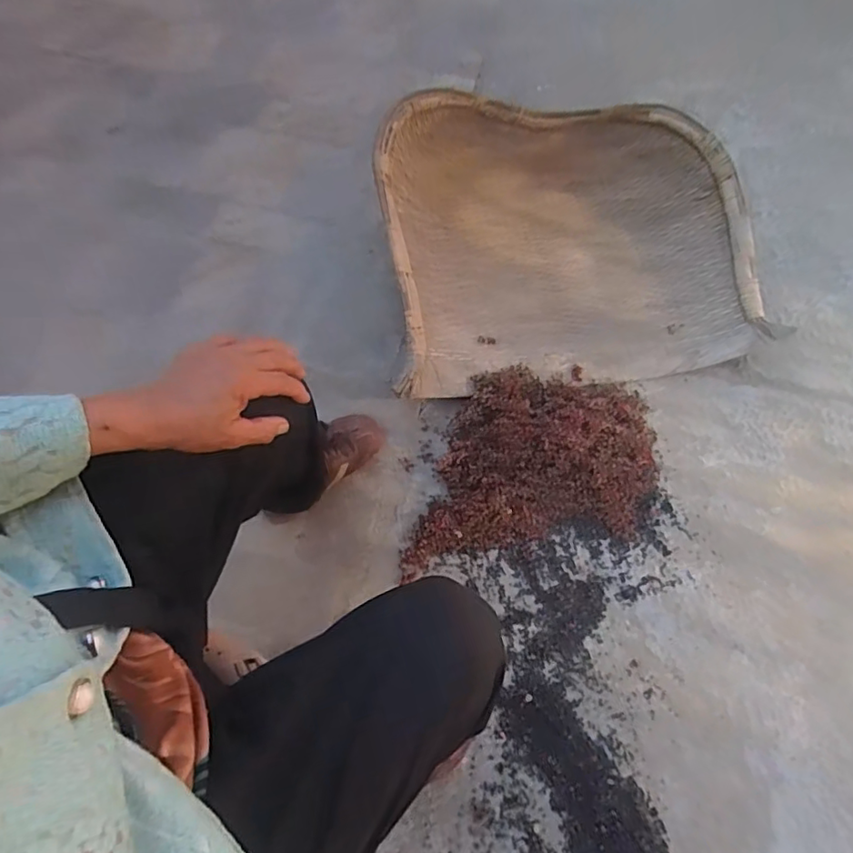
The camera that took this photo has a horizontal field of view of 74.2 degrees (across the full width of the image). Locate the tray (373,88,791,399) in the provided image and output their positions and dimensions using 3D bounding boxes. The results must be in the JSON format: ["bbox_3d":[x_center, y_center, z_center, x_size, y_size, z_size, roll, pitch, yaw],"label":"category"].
[{"bbox_3d":[0.245,-0.312,0.949,0.634,0.205,0.440,-9,66,-7],"label":"tray"}]

